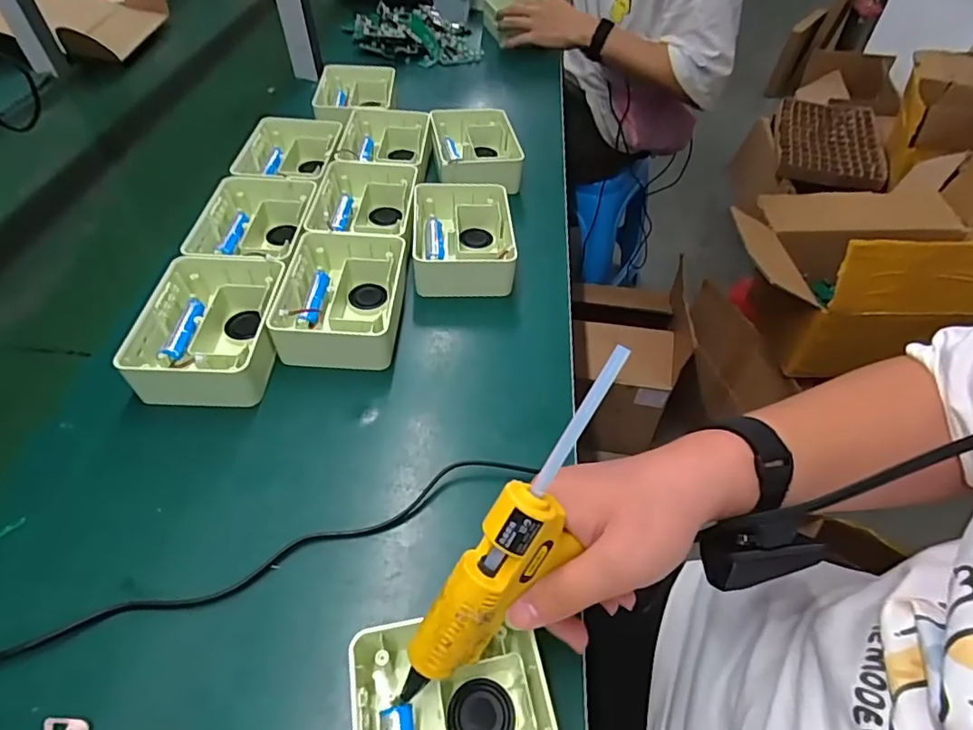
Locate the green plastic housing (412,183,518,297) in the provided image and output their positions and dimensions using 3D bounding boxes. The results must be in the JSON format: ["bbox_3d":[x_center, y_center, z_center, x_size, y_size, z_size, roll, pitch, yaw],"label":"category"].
[{"bbox_3d":[-0.027,-0.136,0.600,0.101,0.056,0.142,-1,48,-5],"label":"green plastic housing"}]

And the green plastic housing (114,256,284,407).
[{"bbox_3d":[-0.244,-0.031,0.488,0.110,0.054,0.143,3,48,-2],"label":"green plastic housing"}]

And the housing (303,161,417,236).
[{"bbox_3d":[-0.136,-0.175,0.618,0.112,0.047,0.148,2,48,-3],"label":"housing"}]

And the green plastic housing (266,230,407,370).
[{"bbox_3d":[-0.137,-0.063,0.526,0.116,0.052,0.146,2,48,-3],"label":"green plastic housing"}]

